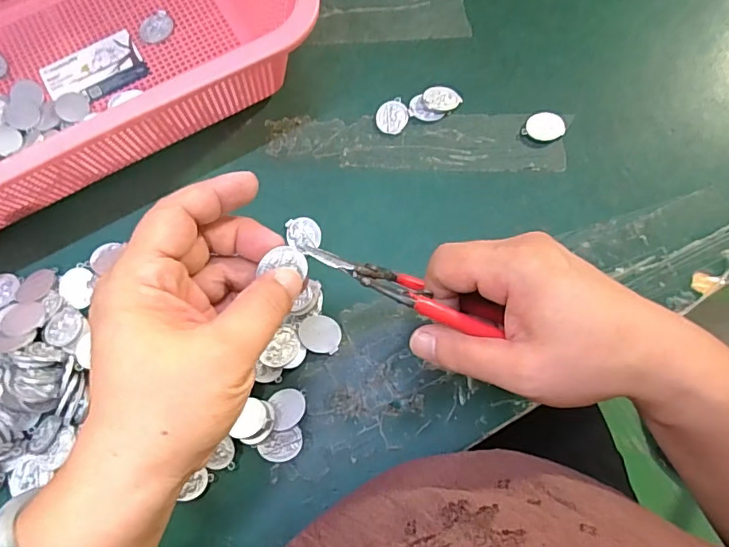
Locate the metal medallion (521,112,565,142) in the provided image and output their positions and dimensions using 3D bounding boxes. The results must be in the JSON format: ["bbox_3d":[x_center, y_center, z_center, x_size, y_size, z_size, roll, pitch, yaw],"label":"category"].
[{"bbox_3d":[0.121,-0.098,0.342,0.026,0.004,0.022,23,75,7],"label":"metal medallion"}]

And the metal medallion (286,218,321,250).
[{"bbox_3d":[-0.039,-0.026,0.324,0.020,0.004,0.022,-12,74,-2],"label":"metal medallion"}]

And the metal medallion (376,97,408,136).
[{"bbox_3d":[0.019,-0.108,0.348,0.022,0.004,0.026,-10,74,-2],"label":"metal medallion"}]

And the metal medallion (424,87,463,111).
[{"bbox_3d":[0.054,-0.120,0.350,0.025,0.005,0.020,6,74,3],"label":"metal medallion"}]

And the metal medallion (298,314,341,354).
[{"bbox_3d":[-0.026,0.036,0.302,0.024,0.004,0.021,8,80,-7],"label":"metal medallion"}]

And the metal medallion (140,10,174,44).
[{"bbox_3d":[-0.150,-0.177,0.367,0.024,0.005,0.018,-36,76,-9],"label":"metal medallion"}]

